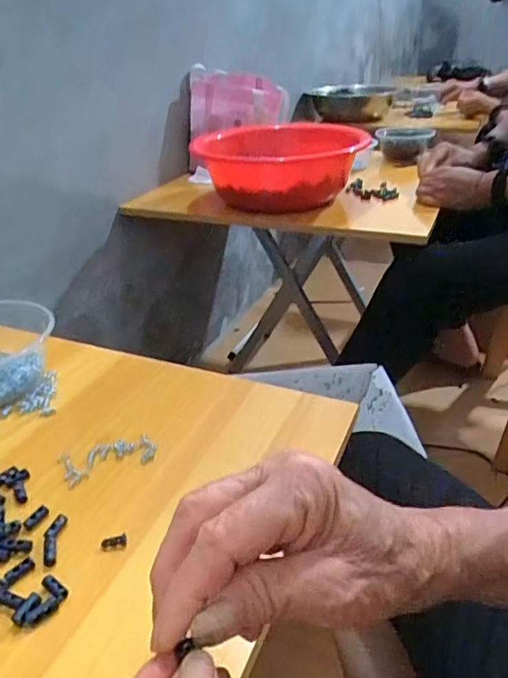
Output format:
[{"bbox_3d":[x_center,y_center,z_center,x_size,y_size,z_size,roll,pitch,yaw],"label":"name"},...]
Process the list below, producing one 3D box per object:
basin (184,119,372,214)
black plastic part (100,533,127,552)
[{"bbox_3d":[0.057,-0.335,1.038,0.324,0.114,0.317,1,31,6],"label":"basin"},{"bbox_3d":[-0.095,0.139,0.357,0.017,0.004,0.009,-12,32,-15],"label":"black plastic part"}]

